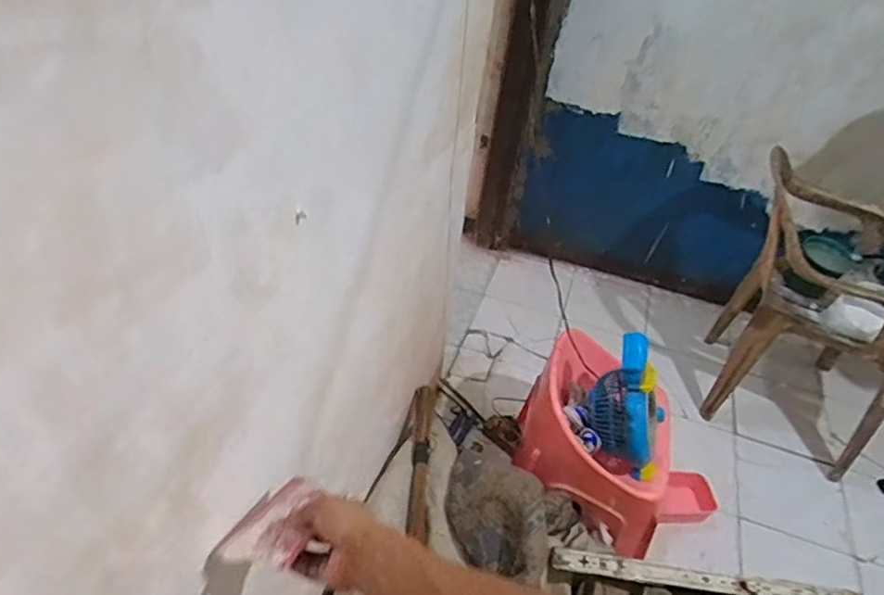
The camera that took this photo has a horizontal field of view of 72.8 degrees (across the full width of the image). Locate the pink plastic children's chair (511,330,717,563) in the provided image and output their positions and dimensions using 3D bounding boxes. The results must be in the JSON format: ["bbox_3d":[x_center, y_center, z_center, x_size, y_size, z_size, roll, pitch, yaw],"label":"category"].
[{"bbox_3d":[0.446,0.372,1.448,0.512,0.419,0.321,20,42,16],"label":"pink plastic children's chair"}]

